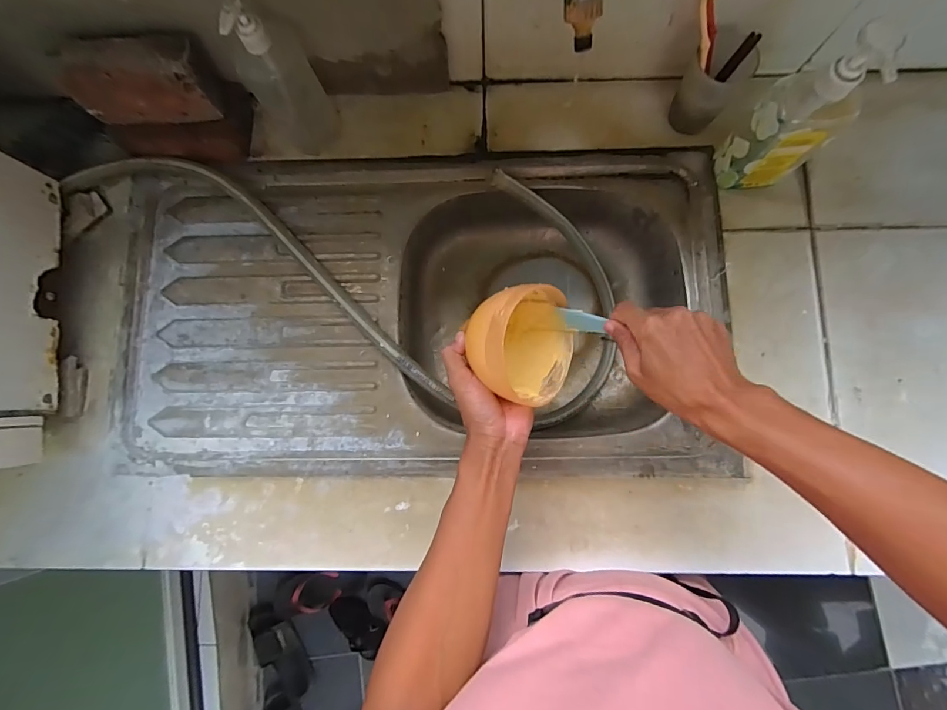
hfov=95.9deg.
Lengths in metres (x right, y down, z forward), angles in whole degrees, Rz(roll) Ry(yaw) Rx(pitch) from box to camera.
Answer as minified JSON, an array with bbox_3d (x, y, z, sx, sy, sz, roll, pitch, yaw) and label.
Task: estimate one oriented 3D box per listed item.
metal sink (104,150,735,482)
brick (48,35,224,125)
[{"bbox_3d":[-0.063,-0.050,0.586,0.736,0.131,0.395,0,83,2],"label":"metal sink"},{"bbox_3d":[-0.366,-0.307,0.475,0.159,0.078,0.052,0,83,2],"label":"brick"}]

